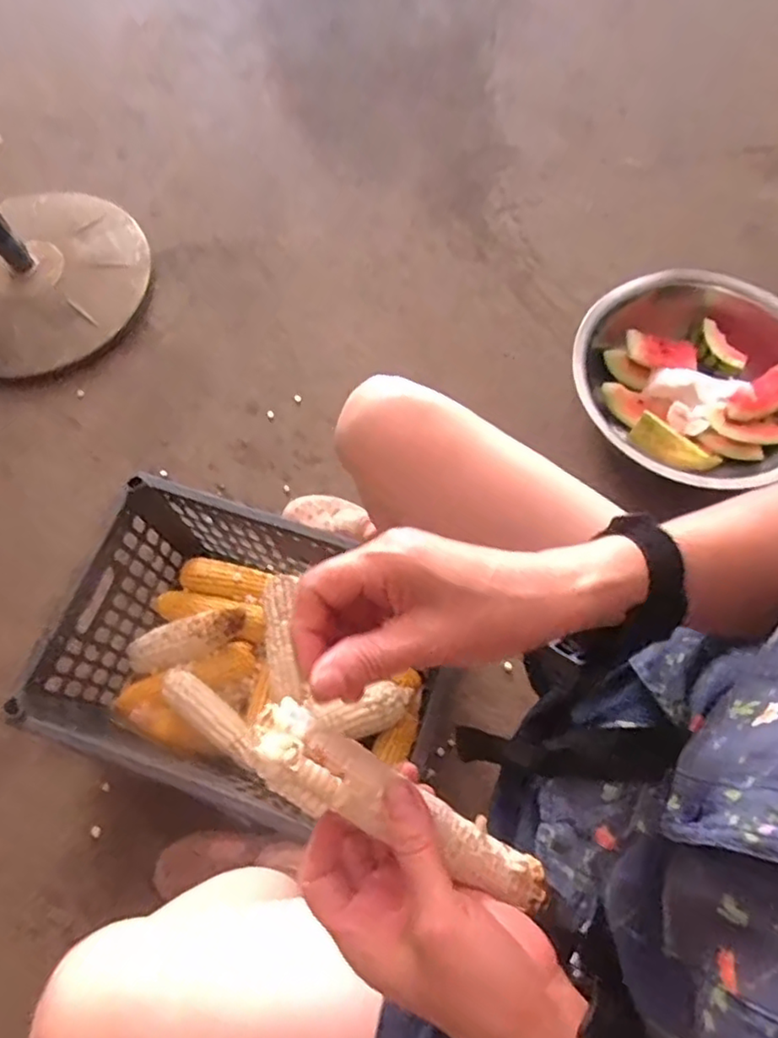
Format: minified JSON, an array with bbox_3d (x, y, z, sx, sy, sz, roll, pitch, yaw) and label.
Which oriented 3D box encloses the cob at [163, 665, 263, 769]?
[{"bbox_3d":[-0.219,0.246,0.781,0.154,0.044,0.041,39,74,15],"label":"cob"}]

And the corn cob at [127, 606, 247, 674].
[{"bbox_3d":[-0.269,0.160,0.829,0.171,0.039,0.053,-22,69,7],"label":"corn cob"}]

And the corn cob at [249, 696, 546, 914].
[{"bbox_3d":[0.009,0.149,0.317,0.176,0.029,0.035,37,71,-17],"label":"corn cob"}]

